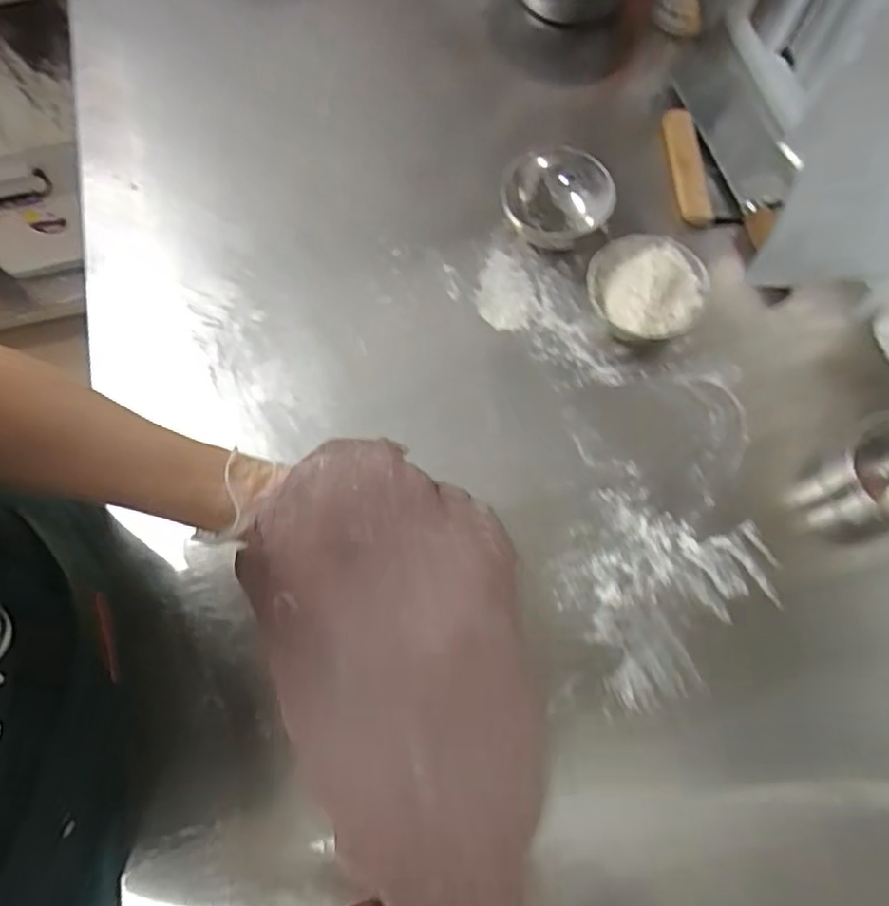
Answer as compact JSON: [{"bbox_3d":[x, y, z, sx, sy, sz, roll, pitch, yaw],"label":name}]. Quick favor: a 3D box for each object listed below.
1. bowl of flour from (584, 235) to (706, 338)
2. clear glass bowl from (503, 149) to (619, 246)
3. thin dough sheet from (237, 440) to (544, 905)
[{"bbox_3d":[0.199,-0.161,0.637,0.109,0.060,0.101,0,70,0],"label":"bowl of flour"},{"bbox_3d":[0.119,-0.265,0.667,0.105,0.070,0.097,0,70,1],"label":"clear glass bowl"},{"bbox_3d":[-0.021,0.175,0.441,0.180,0.066,0.363,-14,88,-4],"label":"thin dough sheet"}]

